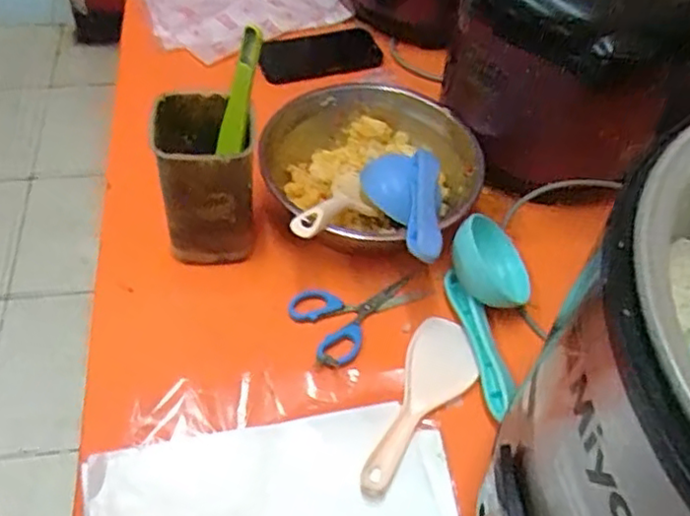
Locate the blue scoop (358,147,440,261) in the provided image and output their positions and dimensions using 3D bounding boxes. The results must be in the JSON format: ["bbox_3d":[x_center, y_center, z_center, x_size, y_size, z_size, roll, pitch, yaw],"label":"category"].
[{"bbox_3d":[0.065,-0.050,0.667,0.082,0.061,0.174,-2,36,-6],"label":"blue scoop"}]

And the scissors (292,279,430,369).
[{"bbox_3d":[0.018,0.051,0.664,0.130,0.010,0.088,-23,57,-20],"label":"scissors"}]

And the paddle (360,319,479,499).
[{"bbox_3d":[0.070,0.128,0.592,0.062,0.022,0.186,22,54,13],"label":"paddle"}]

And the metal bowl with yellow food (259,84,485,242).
[{"bbox_3d":[0.027,-0.107,0.747,0.205,0.075,0.206,2,52,-2],"label":"metal bowl with yellow food"}]

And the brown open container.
[{"bbox_3d":[-0.132,-0.073,0.655,0.091,0.144,0.097,-1,52,-5],"label":"brown open container"}]

